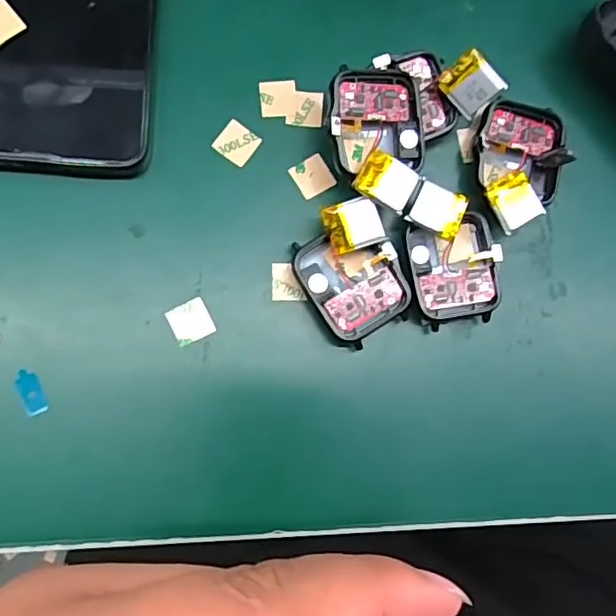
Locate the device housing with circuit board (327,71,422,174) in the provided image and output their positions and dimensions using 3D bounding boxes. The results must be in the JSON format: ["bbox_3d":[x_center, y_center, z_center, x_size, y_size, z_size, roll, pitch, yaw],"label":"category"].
[{"bbox_3d":[0.026,-0.074,0.233,0.038,0.011,0.041,-4,88,-17],"label":"device housing with circuit board"}]

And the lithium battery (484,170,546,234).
[{"bbox_3d":[0.085,-0.044,0.239,0.019,0.004,0.021,-30,89,-5],"label":"lithium battery"}]

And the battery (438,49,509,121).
[{"bbox_3d":[0.065,-0.090,0.233,0.021,0.004,0.020,46,120,-8],"label":"battery"}]

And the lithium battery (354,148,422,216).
[{"bbox_3d":[0.031,-0.048,0.223,0.022,0.004,0.020,31,74,0],"label":"lithium battery"}]

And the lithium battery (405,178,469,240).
[{"bbox_3d":[0.052,-0.040,0.234,0.020,0.004,0.018,26,85,-3],"label":"lithium battery"}]

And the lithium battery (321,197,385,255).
[{"bbox_3d":[0.018,-0.033,0.228,0.021,0.004,0.019,-22,100,-1],"label":"lithium battery"}]

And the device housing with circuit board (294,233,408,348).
[{"bbox_3d":[0.018,-0.011,0.235,0.038,0.013,0.045,-32,89,-9],"label":"device housing with circuit board"}]

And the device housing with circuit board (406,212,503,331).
[{"bbox_3d":[0.060,-0.015,0.241,0.037,0.012,0.042,-13,86,-9],"label":"device housing with circuit board"}]

